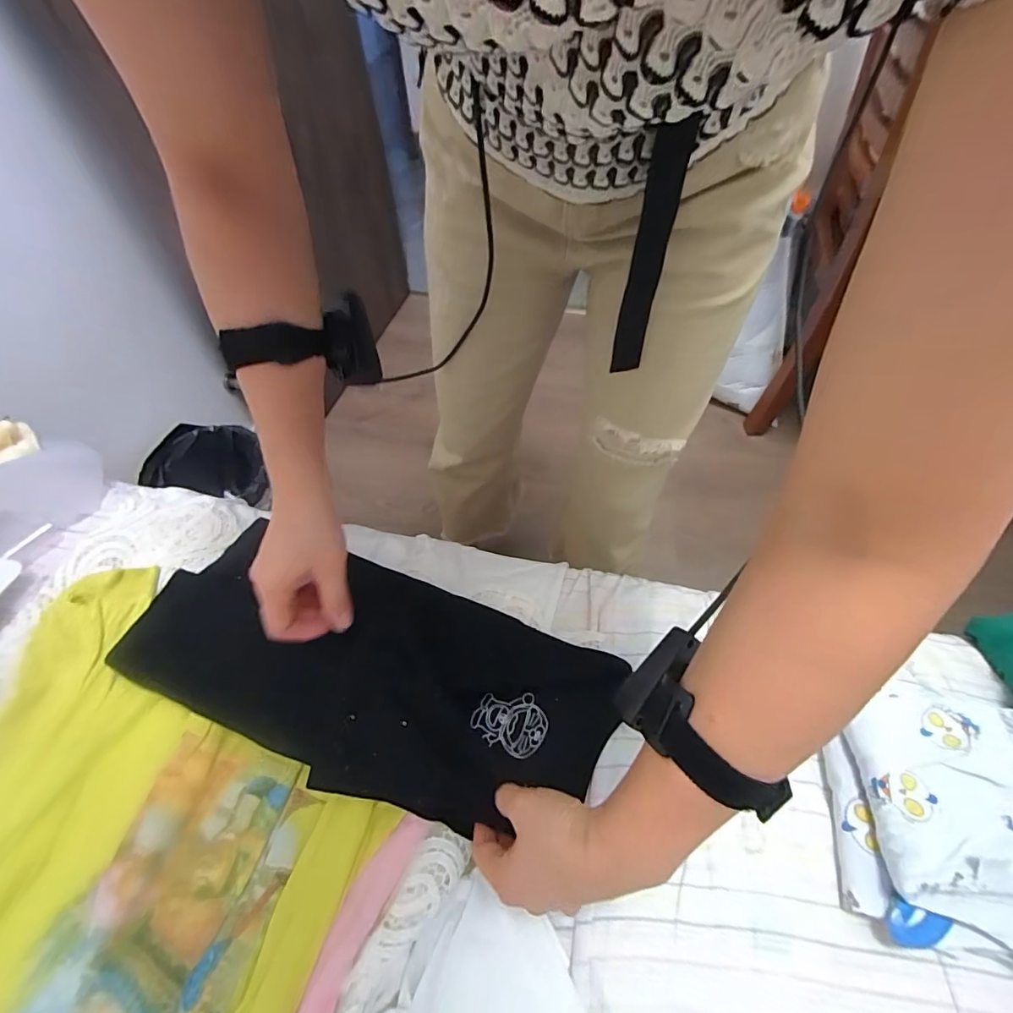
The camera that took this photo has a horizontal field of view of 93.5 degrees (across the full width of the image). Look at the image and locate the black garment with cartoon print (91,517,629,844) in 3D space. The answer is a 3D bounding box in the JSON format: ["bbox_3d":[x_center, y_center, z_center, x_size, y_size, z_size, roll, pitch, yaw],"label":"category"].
[{"bbox_3d":[-0.118,0.144,0.431,0.420,0.048,0.181,19,53,12],"label":"black garment with cartoon print"}]

